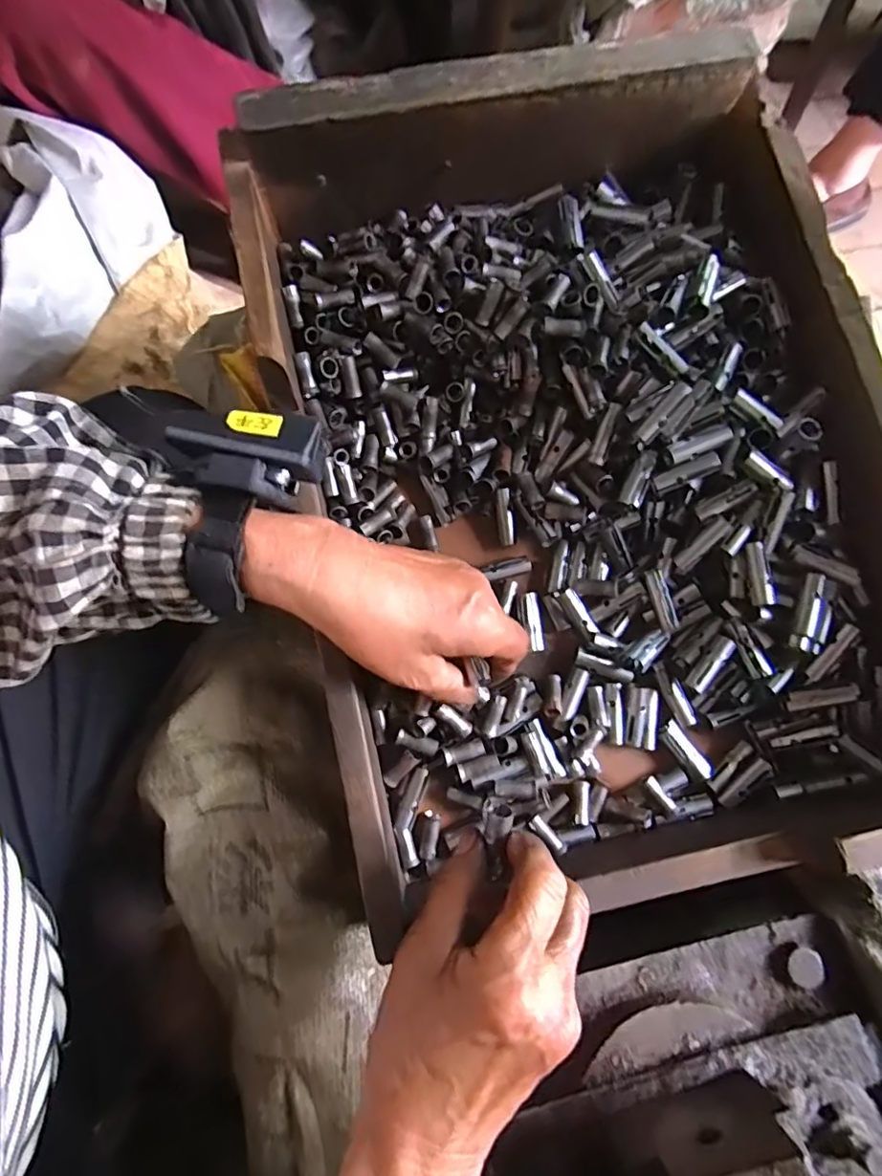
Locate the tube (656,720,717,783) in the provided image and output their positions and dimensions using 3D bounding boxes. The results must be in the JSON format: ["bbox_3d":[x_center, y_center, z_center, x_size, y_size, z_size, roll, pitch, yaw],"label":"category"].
[{"bbox_3d":[0.150,0.100,0.342,0.014,0.010,0.040,-35,79,-10],"label":"tube"}]

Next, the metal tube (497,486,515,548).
[{"bbox_3d":[0.042,-0.046,0.362,0.009,0.008,0.037,-7,96,-3],"label":"metal tube"}]

